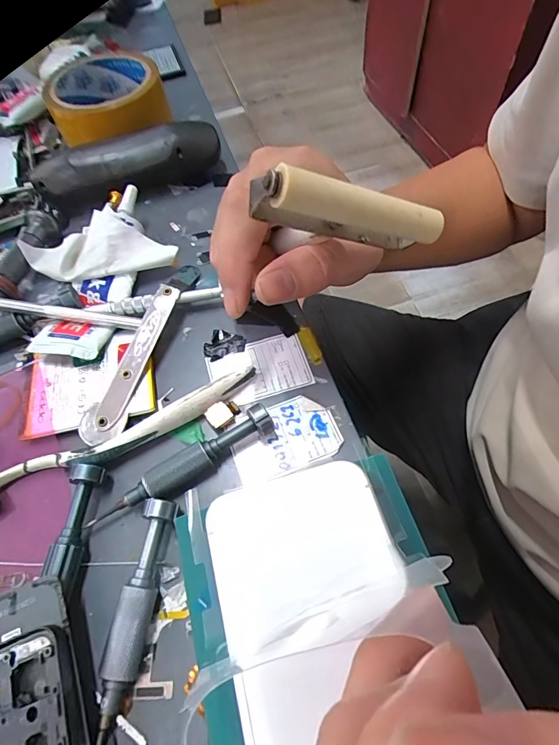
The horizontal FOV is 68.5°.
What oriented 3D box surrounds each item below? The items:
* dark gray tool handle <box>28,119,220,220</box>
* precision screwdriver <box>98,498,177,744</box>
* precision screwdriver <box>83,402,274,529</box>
[{"bbox_3d":[-0.118,-0.166,0.320,0.140,0.035,0.044,-28,62,-11],"label":"dark gray tool handle"},{"bbox_3d":[-0.064,0.105,0.184,0.015,0.018,0.090,5,61,8],"label":"precision screwdriver"},{"bbox_3d":[-0.050,0.048,0.213,0.101,0.016,0.016,-30,62,-12],"label":"precision screwdriver"}]

